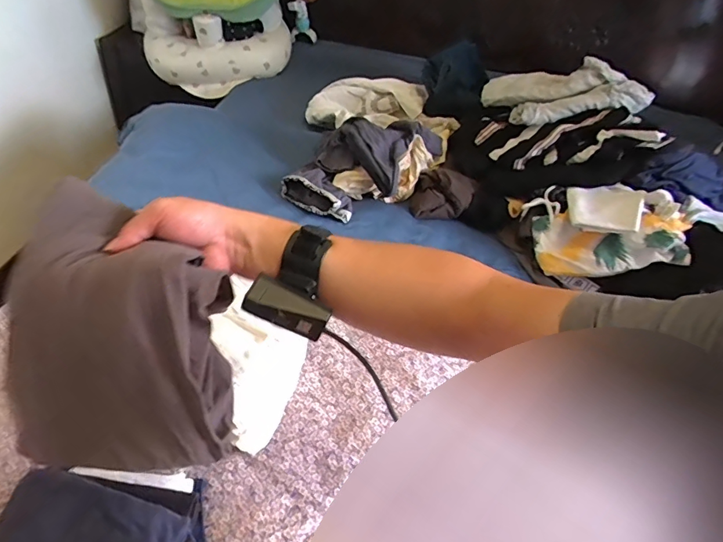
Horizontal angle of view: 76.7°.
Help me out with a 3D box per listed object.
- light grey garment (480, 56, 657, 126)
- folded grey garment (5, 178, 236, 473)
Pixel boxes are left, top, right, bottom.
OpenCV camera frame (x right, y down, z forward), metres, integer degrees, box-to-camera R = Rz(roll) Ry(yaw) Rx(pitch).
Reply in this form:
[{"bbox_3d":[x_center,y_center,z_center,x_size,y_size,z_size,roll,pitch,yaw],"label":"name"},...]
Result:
[{"bbox_3d":[0.435,-0.389,0.998,0.335,0.106,0.197,7,38,26],"label":"light grey garment"},{"bbox_3d":[-0.201,0.060,0.398,0.173,0.186,0.144,11,41,4],"label":"folded grey garment"}]

